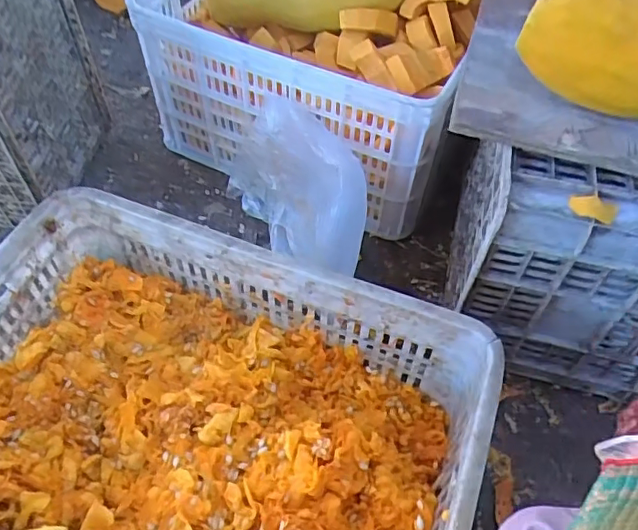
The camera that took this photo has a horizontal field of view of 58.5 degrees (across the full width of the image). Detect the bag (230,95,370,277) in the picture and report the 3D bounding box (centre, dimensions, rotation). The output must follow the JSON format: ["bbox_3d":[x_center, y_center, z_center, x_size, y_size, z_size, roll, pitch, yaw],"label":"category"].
[{"bbox_3d":[-0.049,-0.126,0.910,0.283,0.193,0.138,28,56,19],"label":"bag"}]

